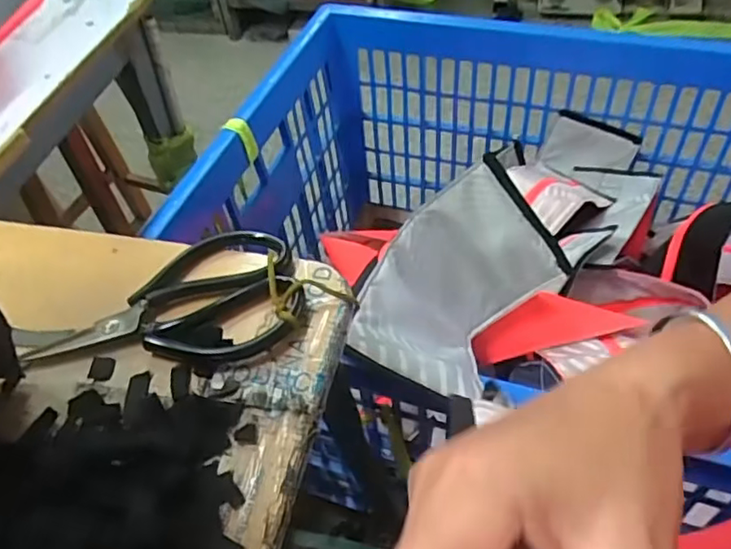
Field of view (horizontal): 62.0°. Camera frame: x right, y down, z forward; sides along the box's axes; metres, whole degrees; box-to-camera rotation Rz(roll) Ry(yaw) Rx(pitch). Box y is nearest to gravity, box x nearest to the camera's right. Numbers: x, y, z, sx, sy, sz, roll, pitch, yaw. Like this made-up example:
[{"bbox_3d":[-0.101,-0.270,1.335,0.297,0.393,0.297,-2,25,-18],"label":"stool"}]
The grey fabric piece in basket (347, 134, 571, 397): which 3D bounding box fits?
[{"bbox_3d":[0.071,0.018,0.547,0.120,0.111,0.222,32,60,30],"label":"grey fabric piece in basket"}]

